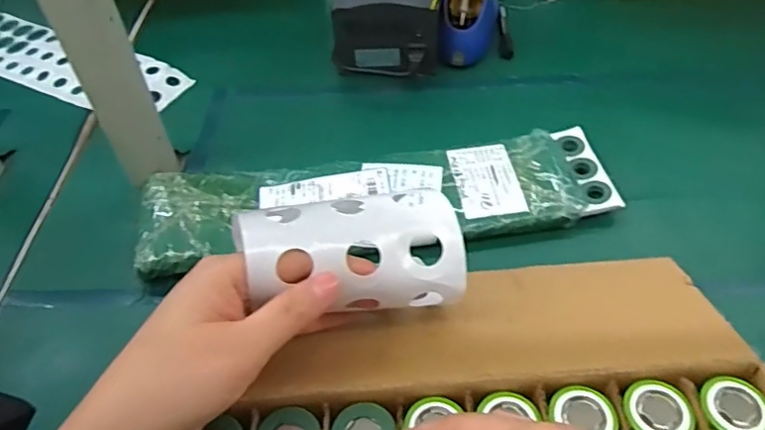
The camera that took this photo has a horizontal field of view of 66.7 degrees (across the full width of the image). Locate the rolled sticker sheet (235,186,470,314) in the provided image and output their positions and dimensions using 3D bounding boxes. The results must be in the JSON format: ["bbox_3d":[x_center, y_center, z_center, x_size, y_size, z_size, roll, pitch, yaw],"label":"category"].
[{"bbox_3d":[-0.015,0.018,0.302,0.115,0.043,0.051,4,47,-18],"label":"rolled sticker sheet"}]

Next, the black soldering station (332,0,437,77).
[{"bbox_3d":[0.009,-0.272,0.757,0.132,0.093,0.197,3,49,7],"label":"black soldering station"}]

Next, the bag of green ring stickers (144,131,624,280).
[{"bbox_3d":[-0.003,-0.021,0.571,0.467,0.032,0.119,-9,49,-4],"label":"bag of green ring stickers"}]

